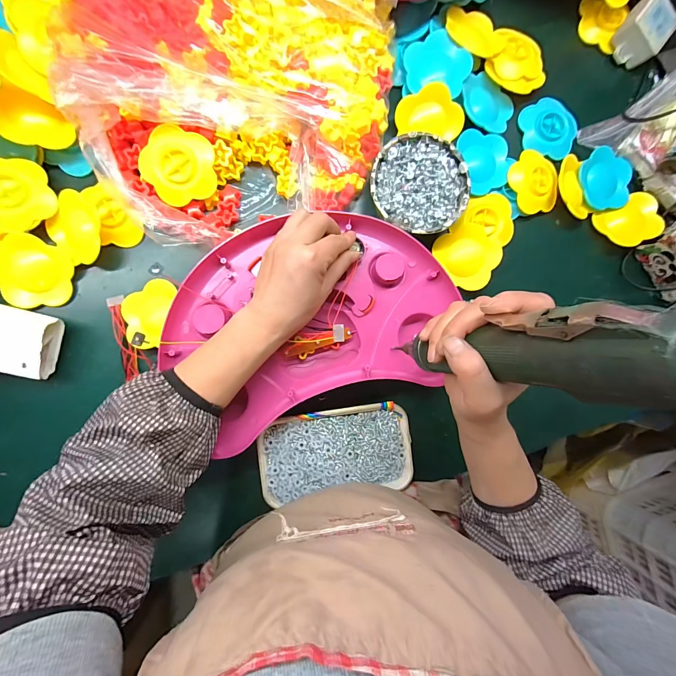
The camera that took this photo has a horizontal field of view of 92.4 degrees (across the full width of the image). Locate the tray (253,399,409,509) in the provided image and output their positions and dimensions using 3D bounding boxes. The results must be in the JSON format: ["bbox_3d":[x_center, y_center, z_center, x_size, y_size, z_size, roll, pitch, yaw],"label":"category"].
[{"bbox_3d":[-0.002,0.135,0.388,0.174,0.021,0.099,-6,89,-6],"label":"tray"}]

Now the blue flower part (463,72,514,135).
[{"bbox_3d":[0.190,-0.298,0.410,0.073,0.016,0.061,29,86,-4],"label":"blue flower part"}]

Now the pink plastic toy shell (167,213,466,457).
[{"bbox_3d":[-0.026,-0.021,0.365,0.319,0.040,0.221,-18,90,-6],"label":"pink plastic toy shell"}]

